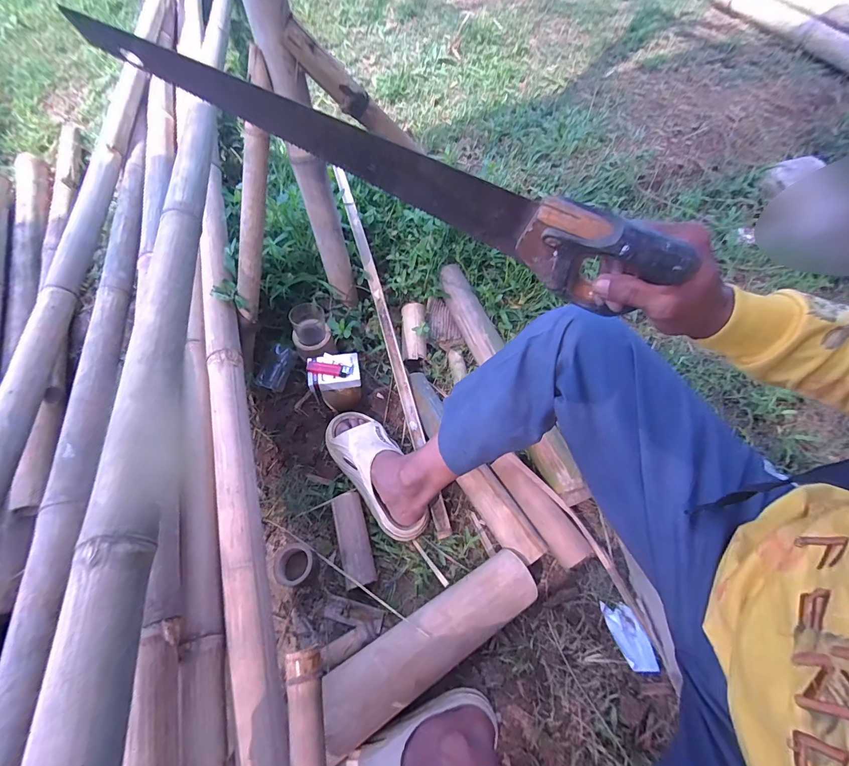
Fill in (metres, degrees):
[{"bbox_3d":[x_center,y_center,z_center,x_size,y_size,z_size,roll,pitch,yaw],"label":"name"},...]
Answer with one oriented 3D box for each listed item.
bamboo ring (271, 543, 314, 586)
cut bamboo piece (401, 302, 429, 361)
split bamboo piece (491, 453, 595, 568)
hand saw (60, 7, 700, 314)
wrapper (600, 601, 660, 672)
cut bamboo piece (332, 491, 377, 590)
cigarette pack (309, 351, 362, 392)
[{"bbox_3d":[-0.225,0.307,0.639,0.069,0.027,0.064,0,59,0],"label":"bamboo ring"},{"bbox_3d":[-0.023,-0.121,0.856,0.057,0.033,0.145,-4,59,-1],"label":"cut bamboo piece"},{"bbox_3d":[0.210,0.221,0.678,0.061,0.029,0.211,-30,63,-16],"label":"split bamboo piece"},{"bbox_3d":[-0.012,-0.175,0.332,0.461,0.116,0.029,24,87,0],"label":"hand saw"},{"bbox_3d":[0.335,0.412,0.614,0.049,0.021,0.097,-14,60,-8],"label":"wrapper"},{"bbox_3d":[-0.124,0.271,0.656,0.051,0.042,0.154,-15,60,-8],"label":"cut bamboo piece"},{"bbox_3d":[-0.178,-0.022,0.739,0.099,0.032,0.067,-13,60,-7],"label":"cigarette pack"}]

